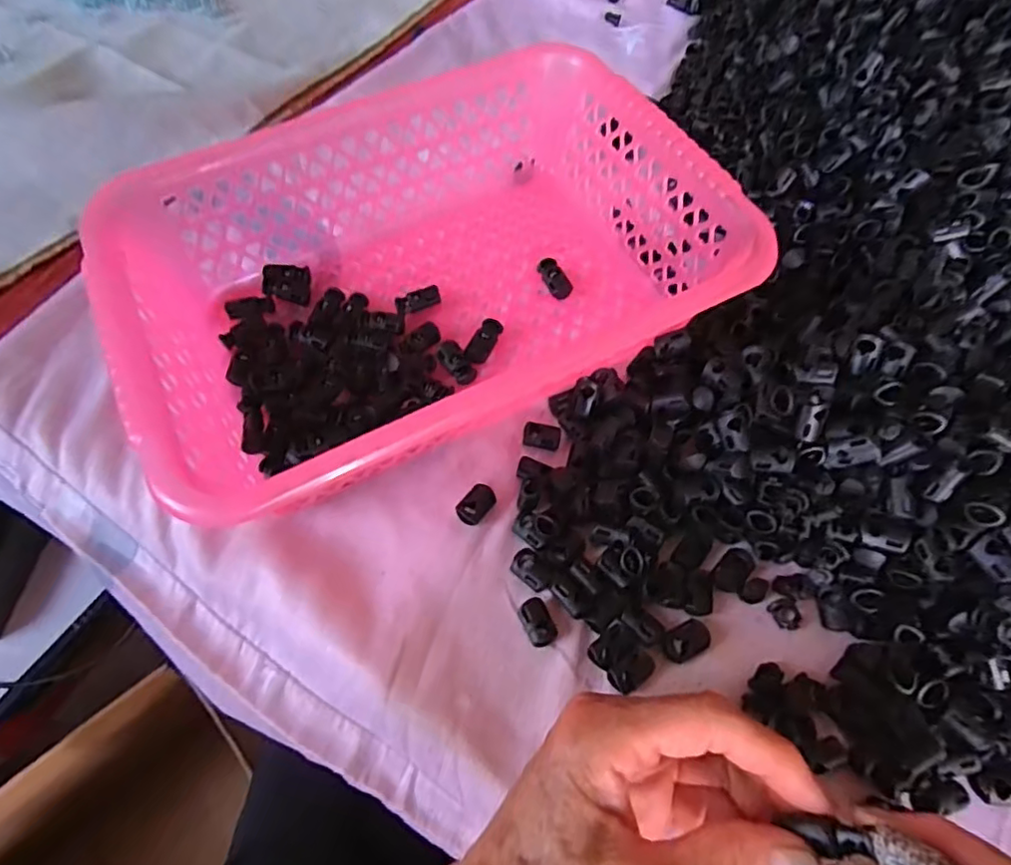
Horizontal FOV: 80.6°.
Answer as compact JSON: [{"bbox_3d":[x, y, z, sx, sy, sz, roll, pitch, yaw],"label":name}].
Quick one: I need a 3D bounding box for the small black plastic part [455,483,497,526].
[{"bbox_3d":[-0.014,0.036,0.299,0.014,0.007,0.021,39,67,21],"label":"small black plastic part"}]

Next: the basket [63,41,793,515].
[{"bbox_3d":[-0.042,-0.093,0.324,0.306,0.069,0.205,-23,62,-12],"label":"basket"}]

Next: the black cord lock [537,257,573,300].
[{"bbox_3d":[0.030,-0.095,0.371,0.014,0.009,0.029,-21,62,-11],"label":"black cord lock"}]

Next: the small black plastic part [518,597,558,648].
[{"bbox_3d":[0.014,0.086,0.269,0.014,0.009,0.020,-25,63,-14],"label":"small black plastic part"}]

